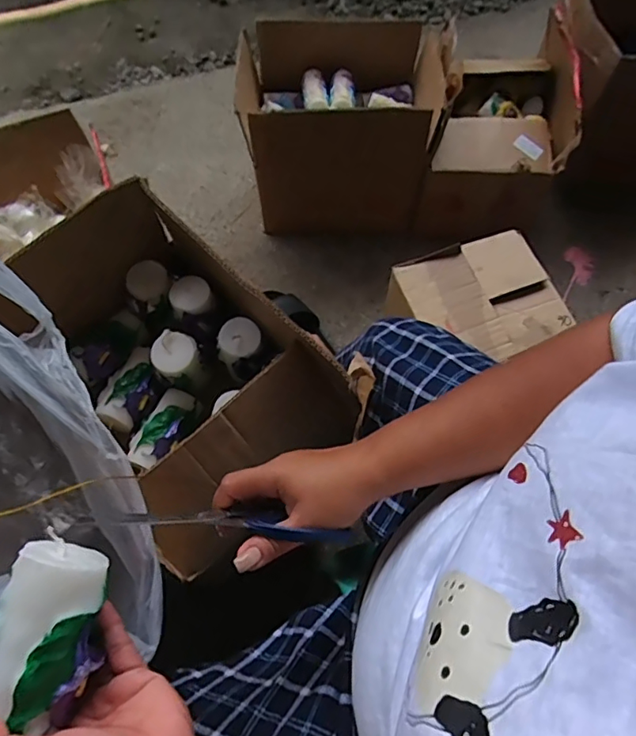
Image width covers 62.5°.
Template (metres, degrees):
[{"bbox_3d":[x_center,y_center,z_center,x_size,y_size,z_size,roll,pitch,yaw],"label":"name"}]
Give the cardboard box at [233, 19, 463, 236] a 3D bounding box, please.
[{"bbox_3d":[0.050,-0.522,1.159,0.415,0.308,0.301,5,66,2],"label":"cardboard box"}]

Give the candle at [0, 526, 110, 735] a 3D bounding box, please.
[{"bbox_3d":[-0.160,0.154,0.307,0.064,0.047,0.093,25,69,11],"label":"candle"}]

